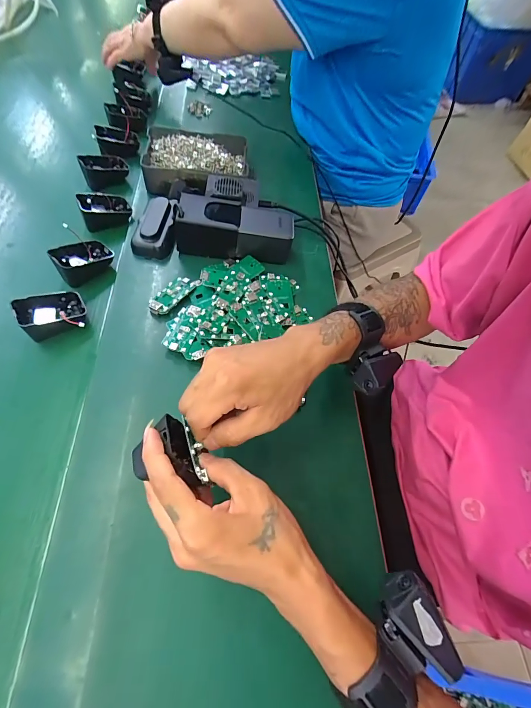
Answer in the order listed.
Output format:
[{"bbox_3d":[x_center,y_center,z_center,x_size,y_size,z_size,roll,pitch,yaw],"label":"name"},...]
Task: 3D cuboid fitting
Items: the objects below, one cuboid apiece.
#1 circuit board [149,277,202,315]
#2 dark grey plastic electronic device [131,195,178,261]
[{"bbox_3d":[-0.117,-0.076,0.426,0.033,0.008,0.067,31,63,14],"label":"circuit board"},{"bbox_3d":[-0.151,-0.181,0.472,0.049,0.025,0.094,6,60,1],"label":"dark grey plastic electronic device"}]

